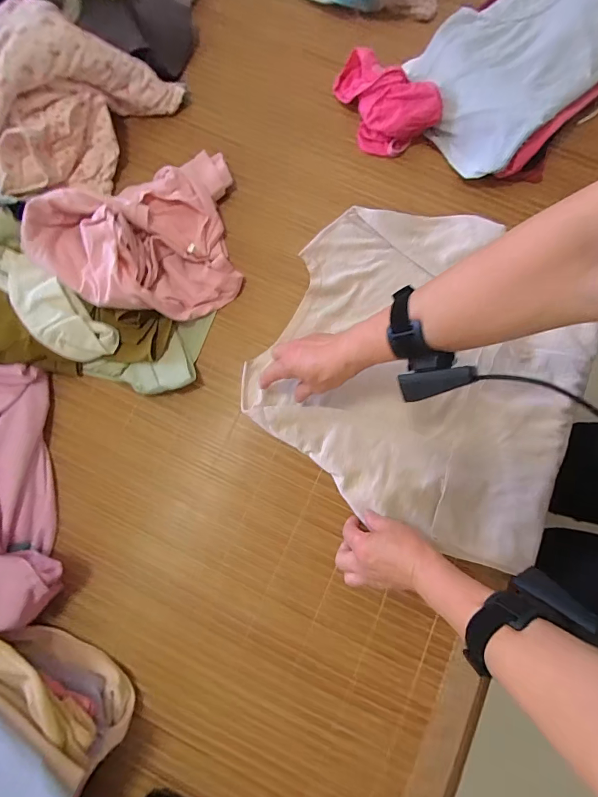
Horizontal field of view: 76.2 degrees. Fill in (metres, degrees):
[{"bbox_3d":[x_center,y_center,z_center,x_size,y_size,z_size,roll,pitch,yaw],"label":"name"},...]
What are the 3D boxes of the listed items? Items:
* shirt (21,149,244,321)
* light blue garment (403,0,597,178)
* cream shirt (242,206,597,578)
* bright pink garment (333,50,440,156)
[{"bbox_3d":[-0.234,-0.240,0.553,0.263,0.102,0.252,-7,78,-2],"label":"shirt"},{"bbox_3d":[0.402,-0.583,0.621,0.481,0.067,0.229,-41,80,-8],"label":"light blue garment"},{"bbox_3d":[0.179,-0.057,0.552,0.431,0.029,0.447,24,79,5],"label":"cream shirt"},{"bbox_3d":[0.140,-0.493,0.617,0.110,0.079,0.160,-18,79,-4],"label":"bright pink garment"}]

